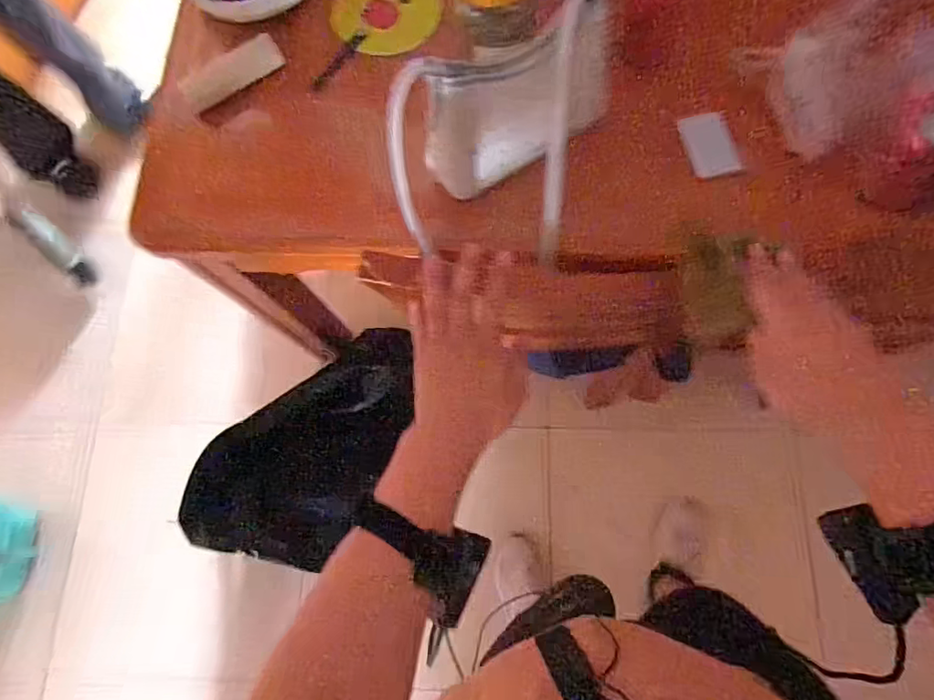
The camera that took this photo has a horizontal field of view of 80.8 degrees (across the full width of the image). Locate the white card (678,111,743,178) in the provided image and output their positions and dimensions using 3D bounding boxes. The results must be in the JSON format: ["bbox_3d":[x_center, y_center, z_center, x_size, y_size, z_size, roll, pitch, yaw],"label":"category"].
[{"bbox_3d":[0.325,-0.274,0.734,0.064,0.011,0.085,-17,86,-3],"label":"white card"}]

